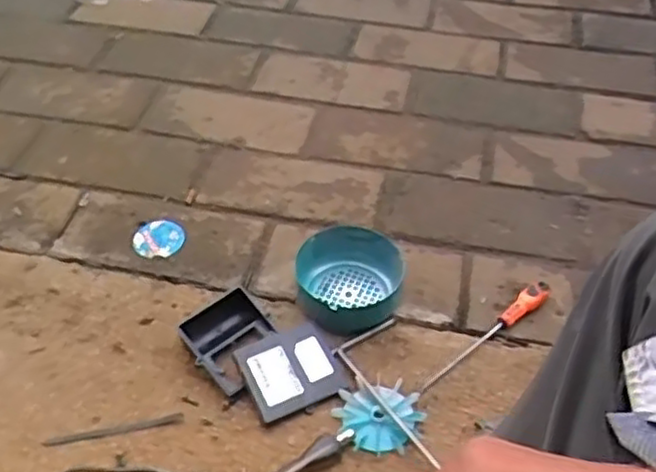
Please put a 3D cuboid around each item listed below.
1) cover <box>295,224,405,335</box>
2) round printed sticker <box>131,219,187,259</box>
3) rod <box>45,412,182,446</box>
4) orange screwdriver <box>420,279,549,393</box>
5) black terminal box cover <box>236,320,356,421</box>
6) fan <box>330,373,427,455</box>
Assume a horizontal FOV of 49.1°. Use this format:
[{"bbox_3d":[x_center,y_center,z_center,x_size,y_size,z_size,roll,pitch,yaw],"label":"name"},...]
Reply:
[{"bbox_3d":[0.031,0.063,0.990,0.149,0.064,0.163,-1,46,-1],"label":"cover"},{"bbox_3d":[-0.255,0.001,1.079,0.072,0.009,0.070,0,46,0],"label":"round printed sticker"},{"bbox_3d":[-0.255,0.232,0.859,0.161,0.005,0.011,-9,47,-8],"label":"rod"},{"bbox_3d":[0.212,0.131,0.940,0.251,0.023,0.030,-34,55,-29],"label":"orange screwdriver"},{"bbox_3d":[-0.046,0.167,0.898,0.117,0.020,0.107,-20,60,-22],"label":"black terminal box cover"},{"bbox_3d":[0.061,0.214,0.867,0.104,0.015,0.099,3,46,2],"label":"fan"}]

